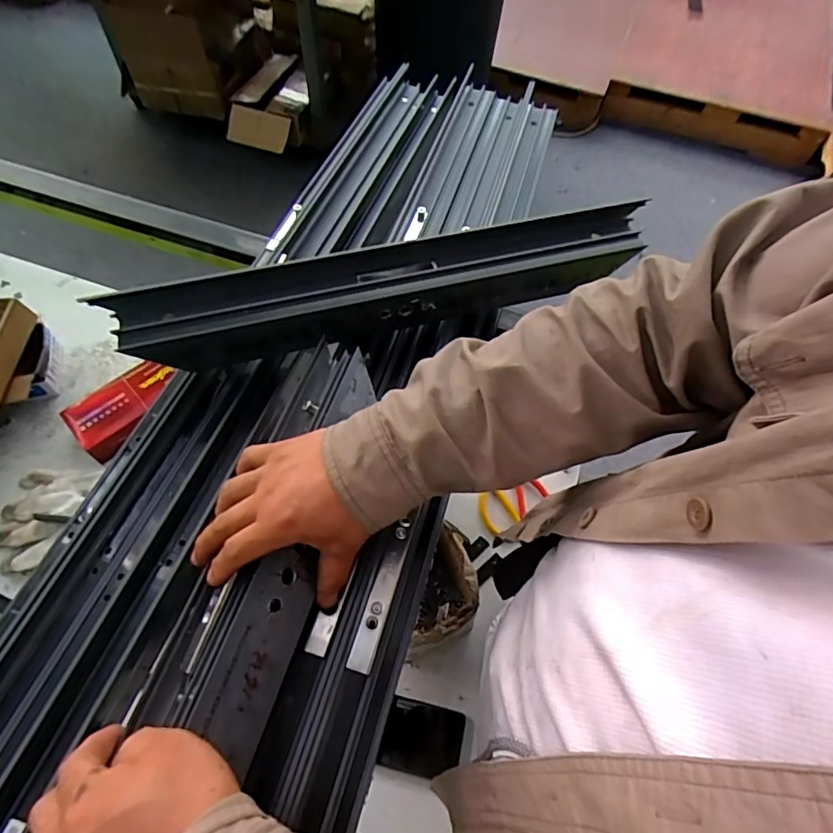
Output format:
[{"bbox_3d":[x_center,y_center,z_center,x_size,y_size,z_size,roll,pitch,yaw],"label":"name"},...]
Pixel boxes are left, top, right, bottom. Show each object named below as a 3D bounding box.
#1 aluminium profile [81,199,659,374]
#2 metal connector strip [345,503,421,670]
[{"bbox_3d":[-0.016,-0.130,0.517,0.515,0.066,0.057,-13,62,-11],"label":"aluminium profile"},{"bbox_3d":[-0.027,0.143,0.429,0.019,0.007,0.127,15,65,8],"label":"metal connector strip"}]

